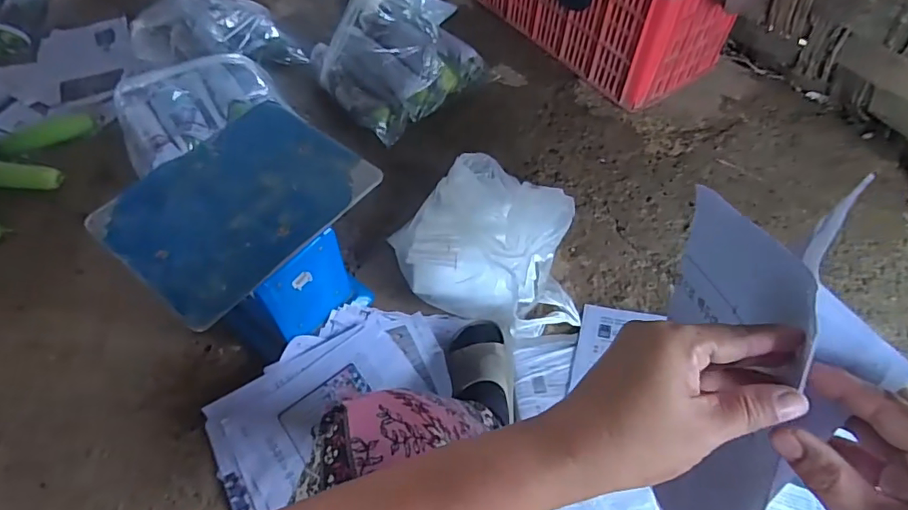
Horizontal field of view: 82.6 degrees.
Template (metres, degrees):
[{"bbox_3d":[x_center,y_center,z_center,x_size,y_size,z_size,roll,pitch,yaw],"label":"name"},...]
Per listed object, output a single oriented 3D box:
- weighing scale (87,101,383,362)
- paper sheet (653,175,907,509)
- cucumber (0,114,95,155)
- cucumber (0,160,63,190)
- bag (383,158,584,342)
[{"bbox_3d":[-0.278,-0.008,0.764,0.229,0.247,0.288,35,65,21],"label":"weighing scale"},{"bbox_3d":[0.196,0.110,0.354,0.039,0.184,0.295,3,96,0],"label":"paper sheet"},{"bbox_3d":[-0.855,-0.243,1.081,0.189,0.045,0.053,-29,62,-16],"label":"cucumber"},{"bbox_3d":[-0.843,-0.153,0.994,0.149,0.046,0.038,4,53,-30],"label":"cucumber"},{"bbox_3d":[0.059,-0.039,0.876,0.321,0.146,0.292,10,57,5],"label":"bag"}]

